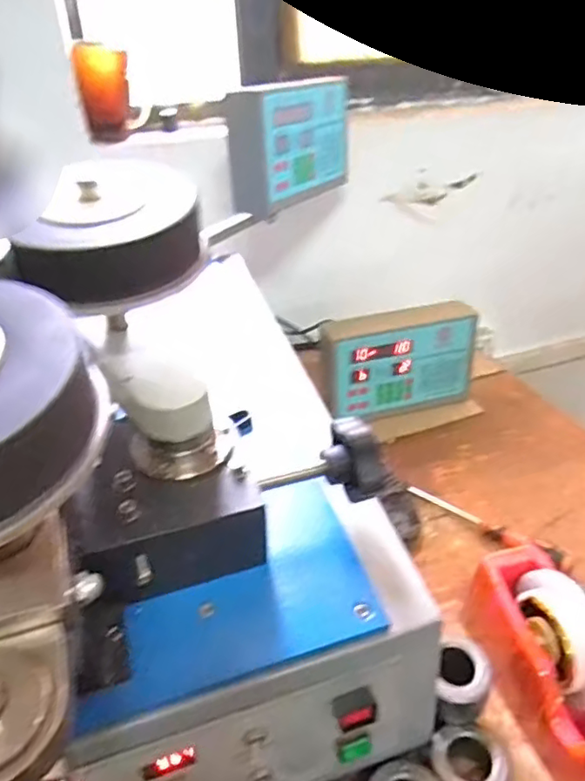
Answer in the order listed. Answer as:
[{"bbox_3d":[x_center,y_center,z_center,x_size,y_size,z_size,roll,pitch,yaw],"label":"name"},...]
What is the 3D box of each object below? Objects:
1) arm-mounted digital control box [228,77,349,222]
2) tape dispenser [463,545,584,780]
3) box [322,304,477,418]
[{"bbox_3d":[0.000,-0.345,0.828,0.071,0.161,0.228,15,37,25],"label":"arm-mounted digital control box"},{"bbox_3d":[0.223,0.242,0.495,0.071,0.114,0.207,-11,34,-13],"label":"tape dispenser"},{"bbox_3d":[0.157,-0.041,0.876,0.225,0.159,0.055,-11,34,-12],"label":"box"}]

